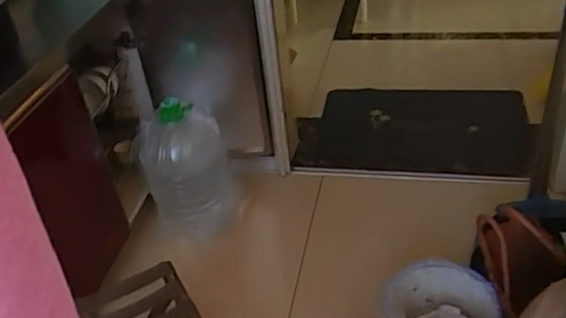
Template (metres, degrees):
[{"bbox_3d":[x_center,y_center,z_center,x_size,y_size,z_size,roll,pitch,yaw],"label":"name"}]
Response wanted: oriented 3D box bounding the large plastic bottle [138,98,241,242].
[{"bbox_3d":[-0.278,0.051,1.734,0.262,0.494,0.240,-14,37,-9],"label":"large plastic bottle"}]

